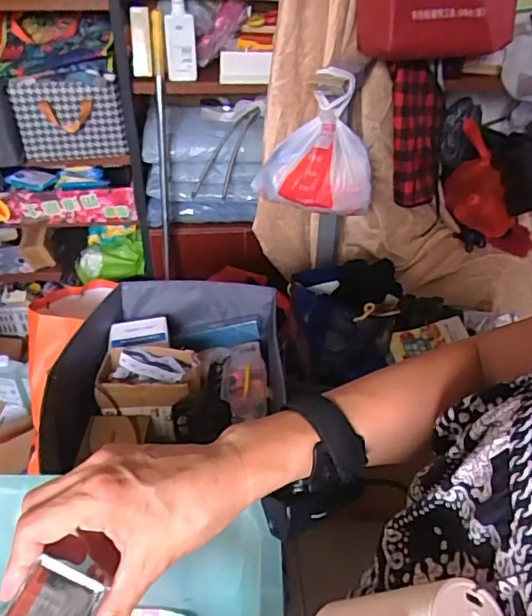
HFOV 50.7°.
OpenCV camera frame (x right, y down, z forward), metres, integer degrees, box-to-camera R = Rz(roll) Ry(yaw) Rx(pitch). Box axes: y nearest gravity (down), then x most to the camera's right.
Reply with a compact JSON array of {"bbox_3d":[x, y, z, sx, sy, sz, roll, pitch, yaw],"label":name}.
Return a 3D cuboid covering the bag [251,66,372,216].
[{"bbox_3d":[0.114,-0.359,1.254,0.257,0.282,0.107,-5,39,-8],"label":"bag"}]

